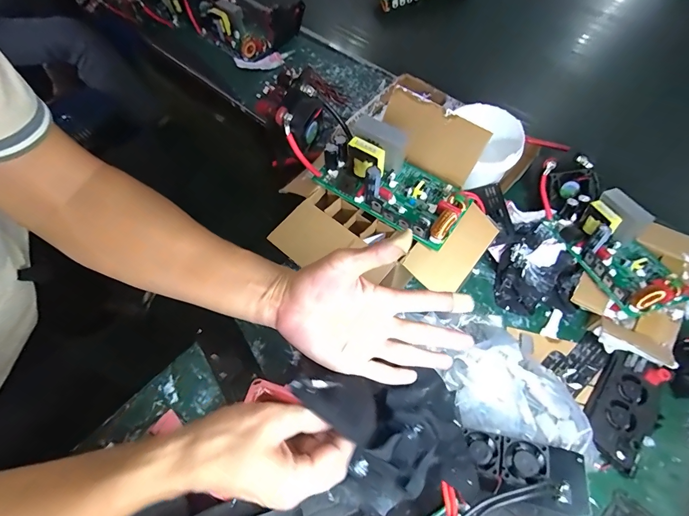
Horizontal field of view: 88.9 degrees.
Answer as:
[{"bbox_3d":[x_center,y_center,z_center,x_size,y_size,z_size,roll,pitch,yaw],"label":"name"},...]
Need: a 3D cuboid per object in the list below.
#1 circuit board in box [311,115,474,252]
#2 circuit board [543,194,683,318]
[{"bbox_3d":[0.064,-0.103,0.437,0.188,0.057,0.106,35,68,18],"label":"circuit board in box"},{"bbox_3d":[0.378,-0.011,0.495,0.091,0.061,0.181,-16,63,-7],"label":"circuit board"}]

